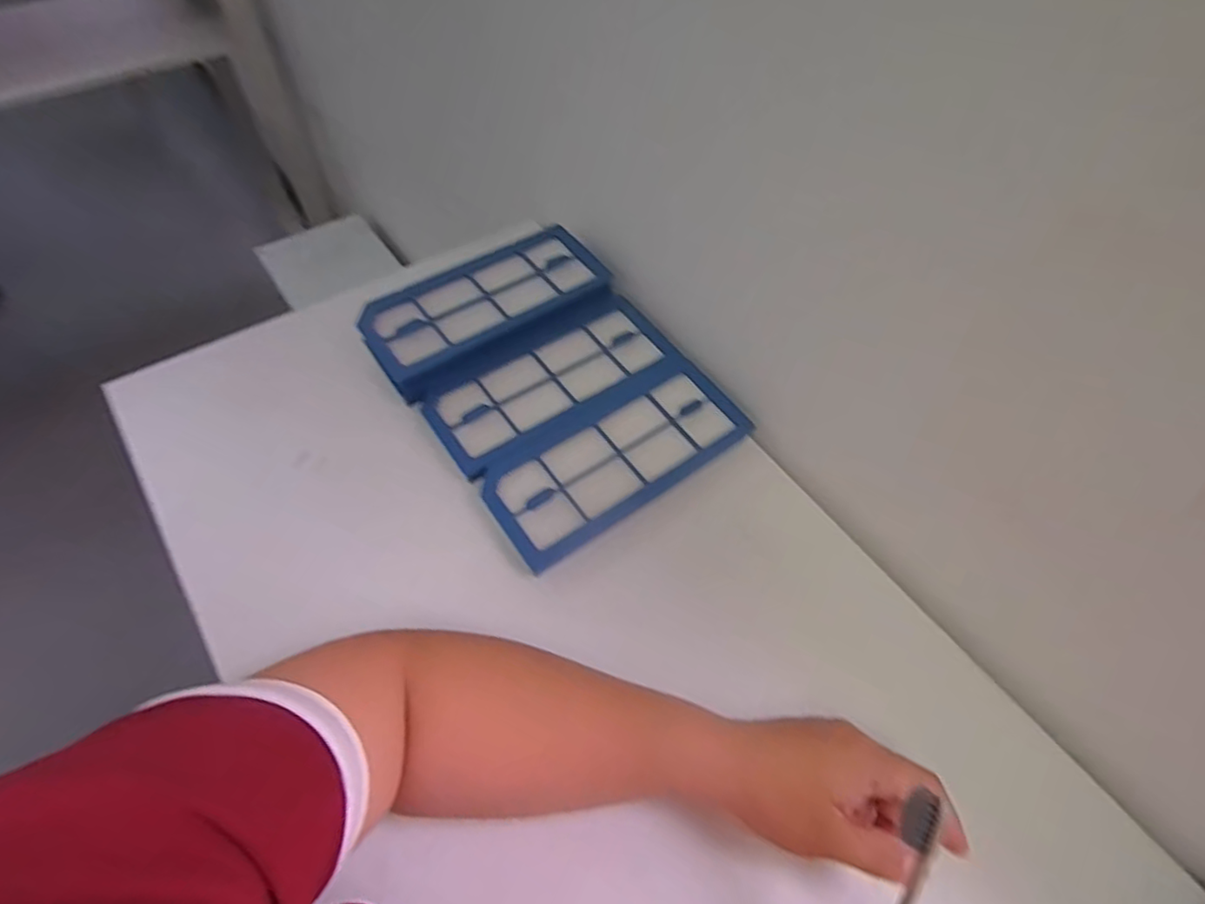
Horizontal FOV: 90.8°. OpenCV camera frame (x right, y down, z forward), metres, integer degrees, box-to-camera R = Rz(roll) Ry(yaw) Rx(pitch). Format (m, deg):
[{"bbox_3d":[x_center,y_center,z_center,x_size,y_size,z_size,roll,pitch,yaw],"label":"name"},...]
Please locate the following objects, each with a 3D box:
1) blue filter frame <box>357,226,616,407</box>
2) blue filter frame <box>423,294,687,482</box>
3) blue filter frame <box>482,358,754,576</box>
[{"bbox_3d":[-0.094,-0.124,0.501,0.203,0.022,0.089,-28,64,-22],"label":"blue filter frame"},{"bbox_3d":[-0.039,-0.060,0.481,0.202,0.009,0.087,-30,65,-23],"label":"blue filter frame"},{"bbox_3d":[0.012,0.001,0.447,0.204,0.010,0.092,-32,66,-24],"label":"blue filter frame"}]

